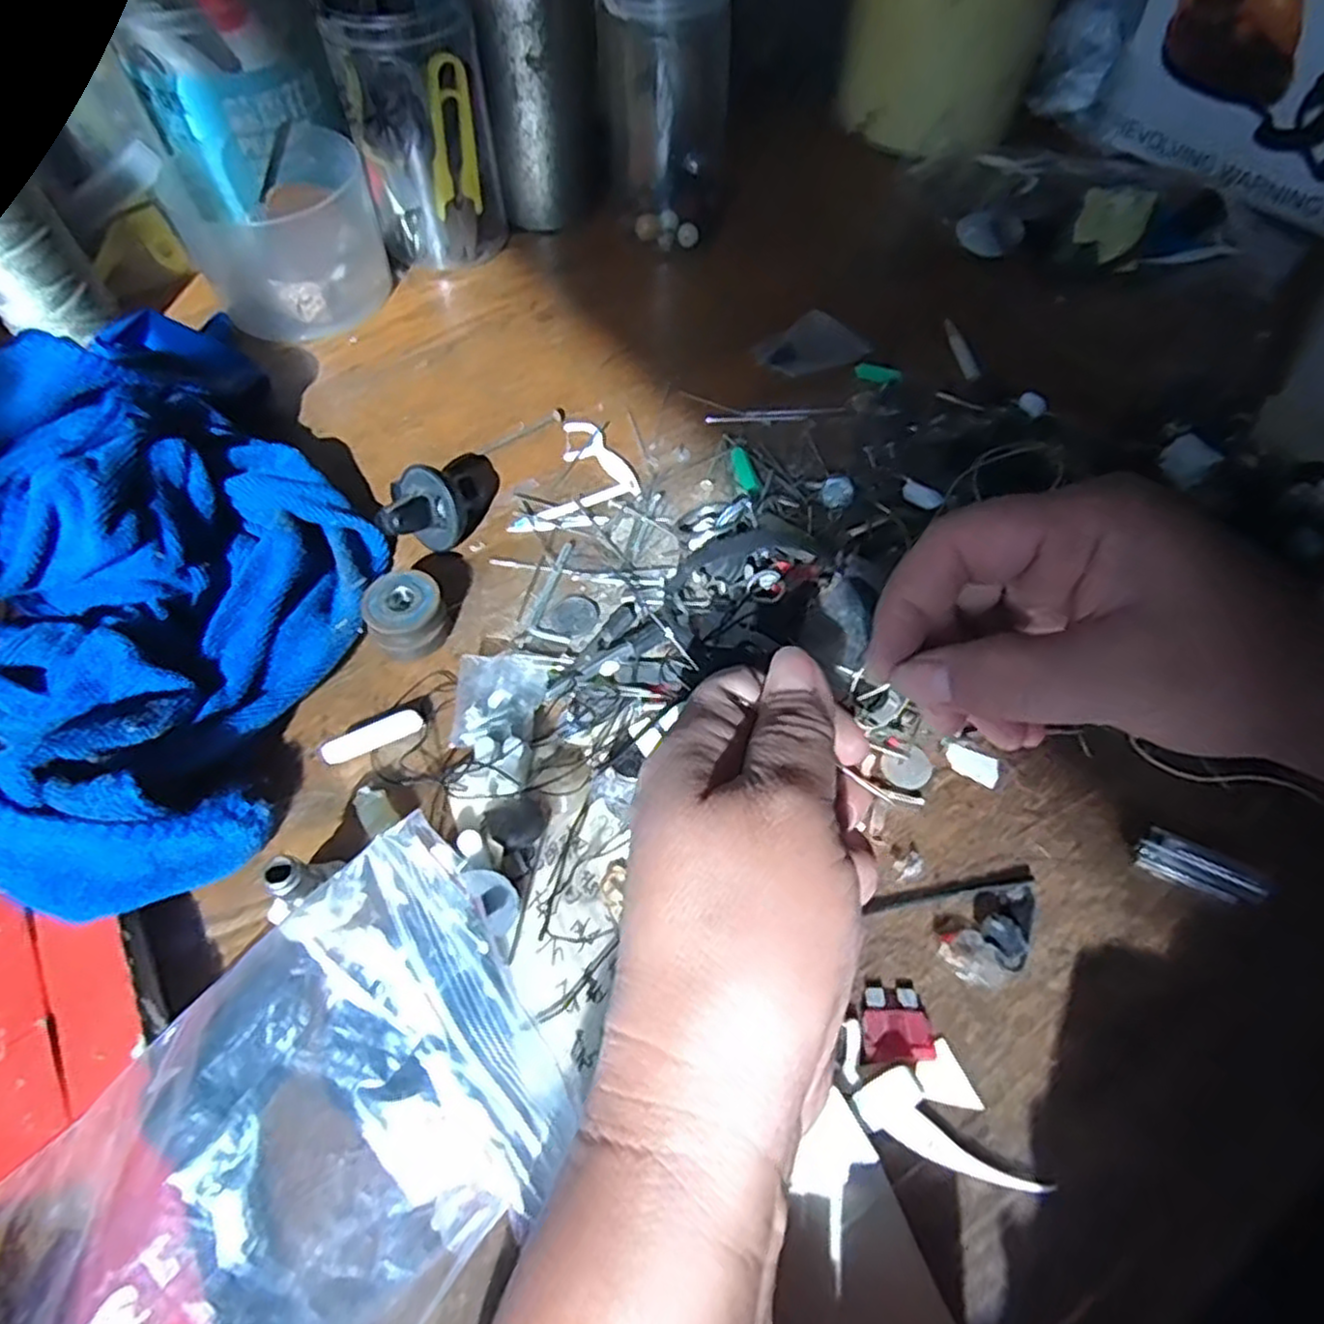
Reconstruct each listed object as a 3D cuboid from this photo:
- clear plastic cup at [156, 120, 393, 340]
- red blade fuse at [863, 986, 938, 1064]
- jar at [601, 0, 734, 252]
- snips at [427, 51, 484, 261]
[{"bbox_3d":[-0.205,-0.232,0.407,0.097,0.073,0.101,-1,57,1],"label":"clear plastic cup"},{"bbox_3d":[0.066,0.102,0.211,0.020,0.006,0.019,-3,57,-1],"label":"red blade fuse"},{"bbox_3d":[0.003,-0.300,0.410,0.067,0.129,0.055,-6,57,-2],"label":"jar"},{"bbox_3d":[-0.109,-0.262,0.401,0.031,0.099,0.006,-29,60,-16],"label":"snips"}]

